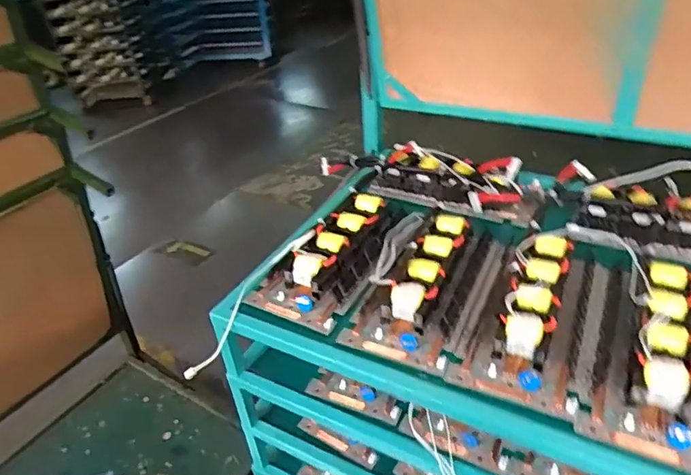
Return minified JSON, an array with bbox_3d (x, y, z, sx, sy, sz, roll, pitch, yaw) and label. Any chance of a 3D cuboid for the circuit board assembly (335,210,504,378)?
[{"bbox_3d":[0.123,0.052,0.701,0.144,0.057,0.287,14,38,25],"label":"circuit board assembly"}]

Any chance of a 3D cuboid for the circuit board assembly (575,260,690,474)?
[{"bbox_3d":[0.351,0.116,0.578,0.140,0.068,0.284,13,38,23],"label":"circuit board assembly"}]

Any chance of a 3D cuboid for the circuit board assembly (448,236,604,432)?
[{"bbox_3d":[0.239,0.082,0.624,0.140,0.084,0.274,14,38,25],"label":"circuit board assembly"}]

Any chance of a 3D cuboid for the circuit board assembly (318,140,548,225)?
[{"bbox_3d":[0.137,-0.120,0.920,0.410,0.075,0.115,19,41,30],"label":"circuit board assembly"}]

